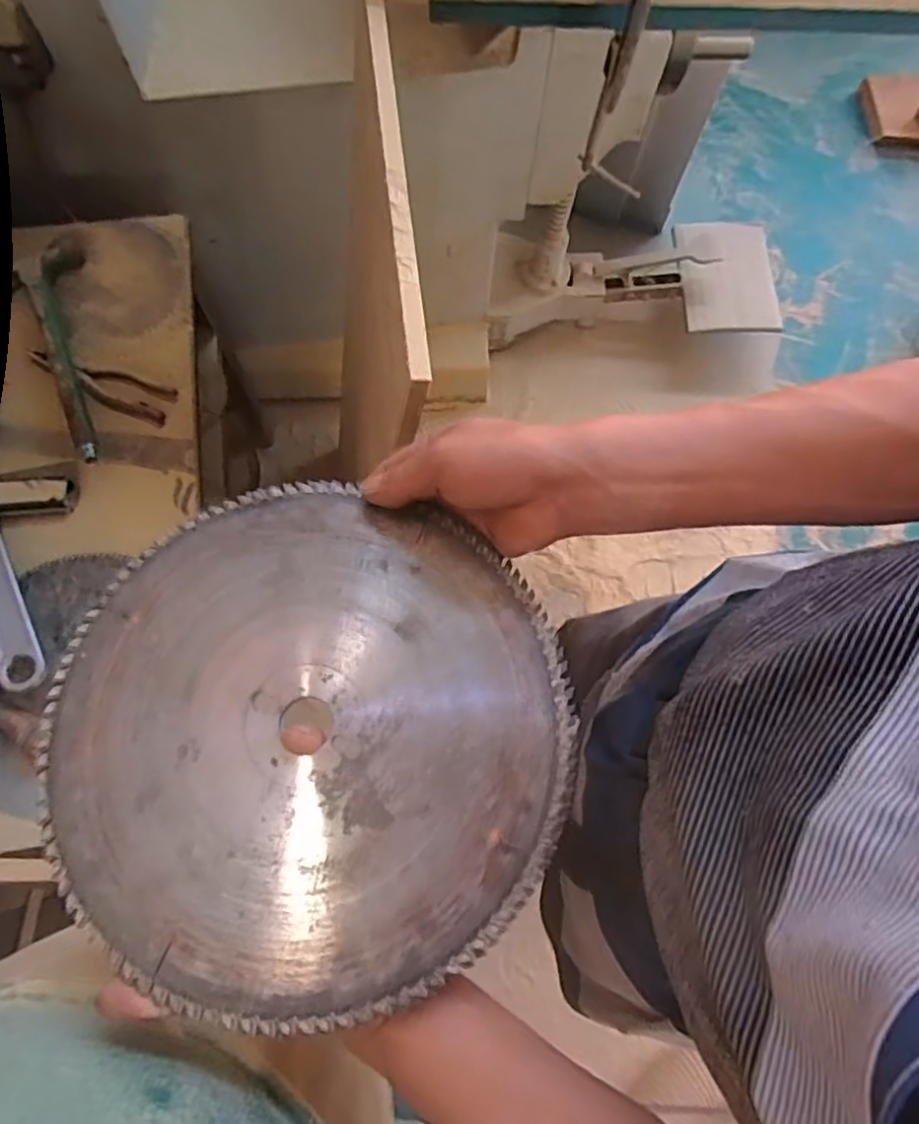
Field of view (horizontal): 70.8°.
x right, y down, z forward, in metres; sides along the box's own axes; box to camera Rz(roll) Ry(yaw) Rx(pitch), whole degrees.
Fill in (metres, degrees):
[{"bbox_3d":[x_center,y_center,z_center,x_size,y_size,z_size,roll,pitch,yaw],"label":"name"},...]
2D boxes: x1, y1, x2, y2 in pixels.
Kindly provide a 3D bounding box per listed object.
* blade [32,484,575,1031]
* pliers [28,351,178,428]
[{"bbox_3d":[-0.084,0.091,0.363,0.281,0.009,0.273,0,72,0],"label":"blade"},{"bbox_3d":[-0.456,-0.220,0.808,0.200,0.014,0.051,17,75,3],"label":"pliers"}]

